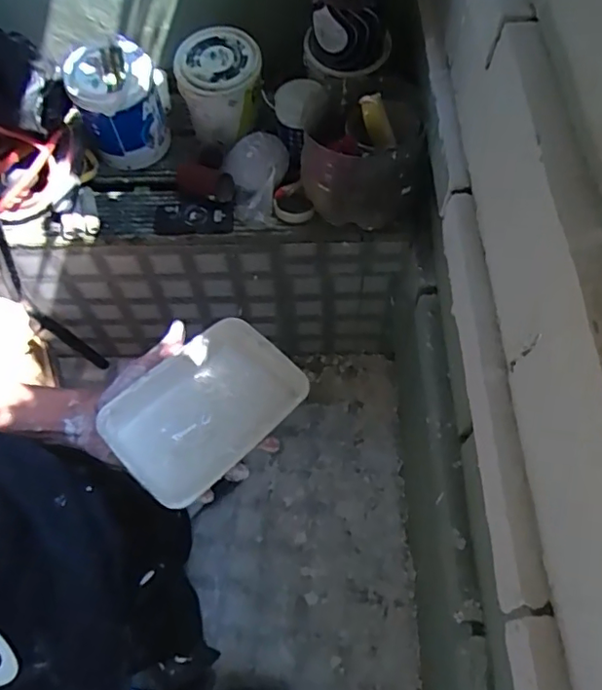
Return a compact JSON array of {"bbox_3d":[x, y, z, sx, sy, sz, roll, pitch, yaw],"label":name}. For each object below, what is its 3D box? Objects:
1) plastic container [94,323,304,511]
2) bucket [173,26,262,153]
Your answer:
[{"bbox_3d":[-0.083,0.055,0.515,0.108,0.048,0.167,36,70,20],"label":"plastic container"},{"bbox_3d":[-0.164,-0.538,1.218,0.174,0.162,0.183,-1,61,1],"label":"bucket"}]

